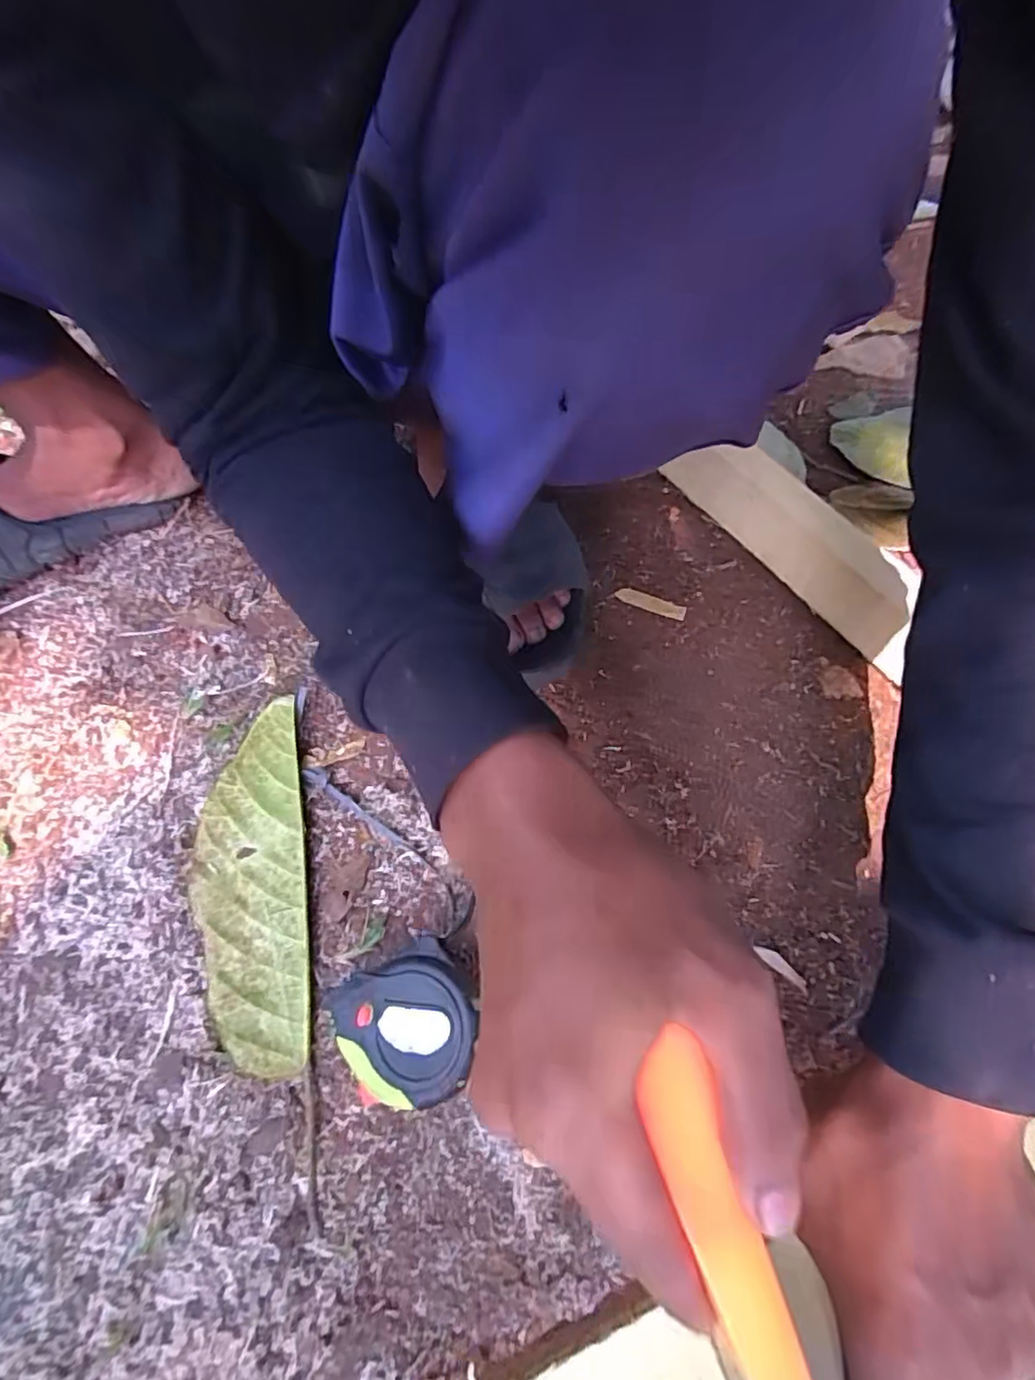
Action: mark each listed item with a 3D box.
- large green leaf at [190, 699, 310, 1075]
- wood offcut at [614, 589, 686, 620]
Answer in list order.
[{"bbox_3d":[-0.179,0.123,0.418,0.074,0.015,0.235,-10,63,-5],"label":"large green leaf"},{"bbox_3d":[0.111,-0.073,0.523,0.058,0.004,0.015,20,65,11],"label":"wood offcut"}]

